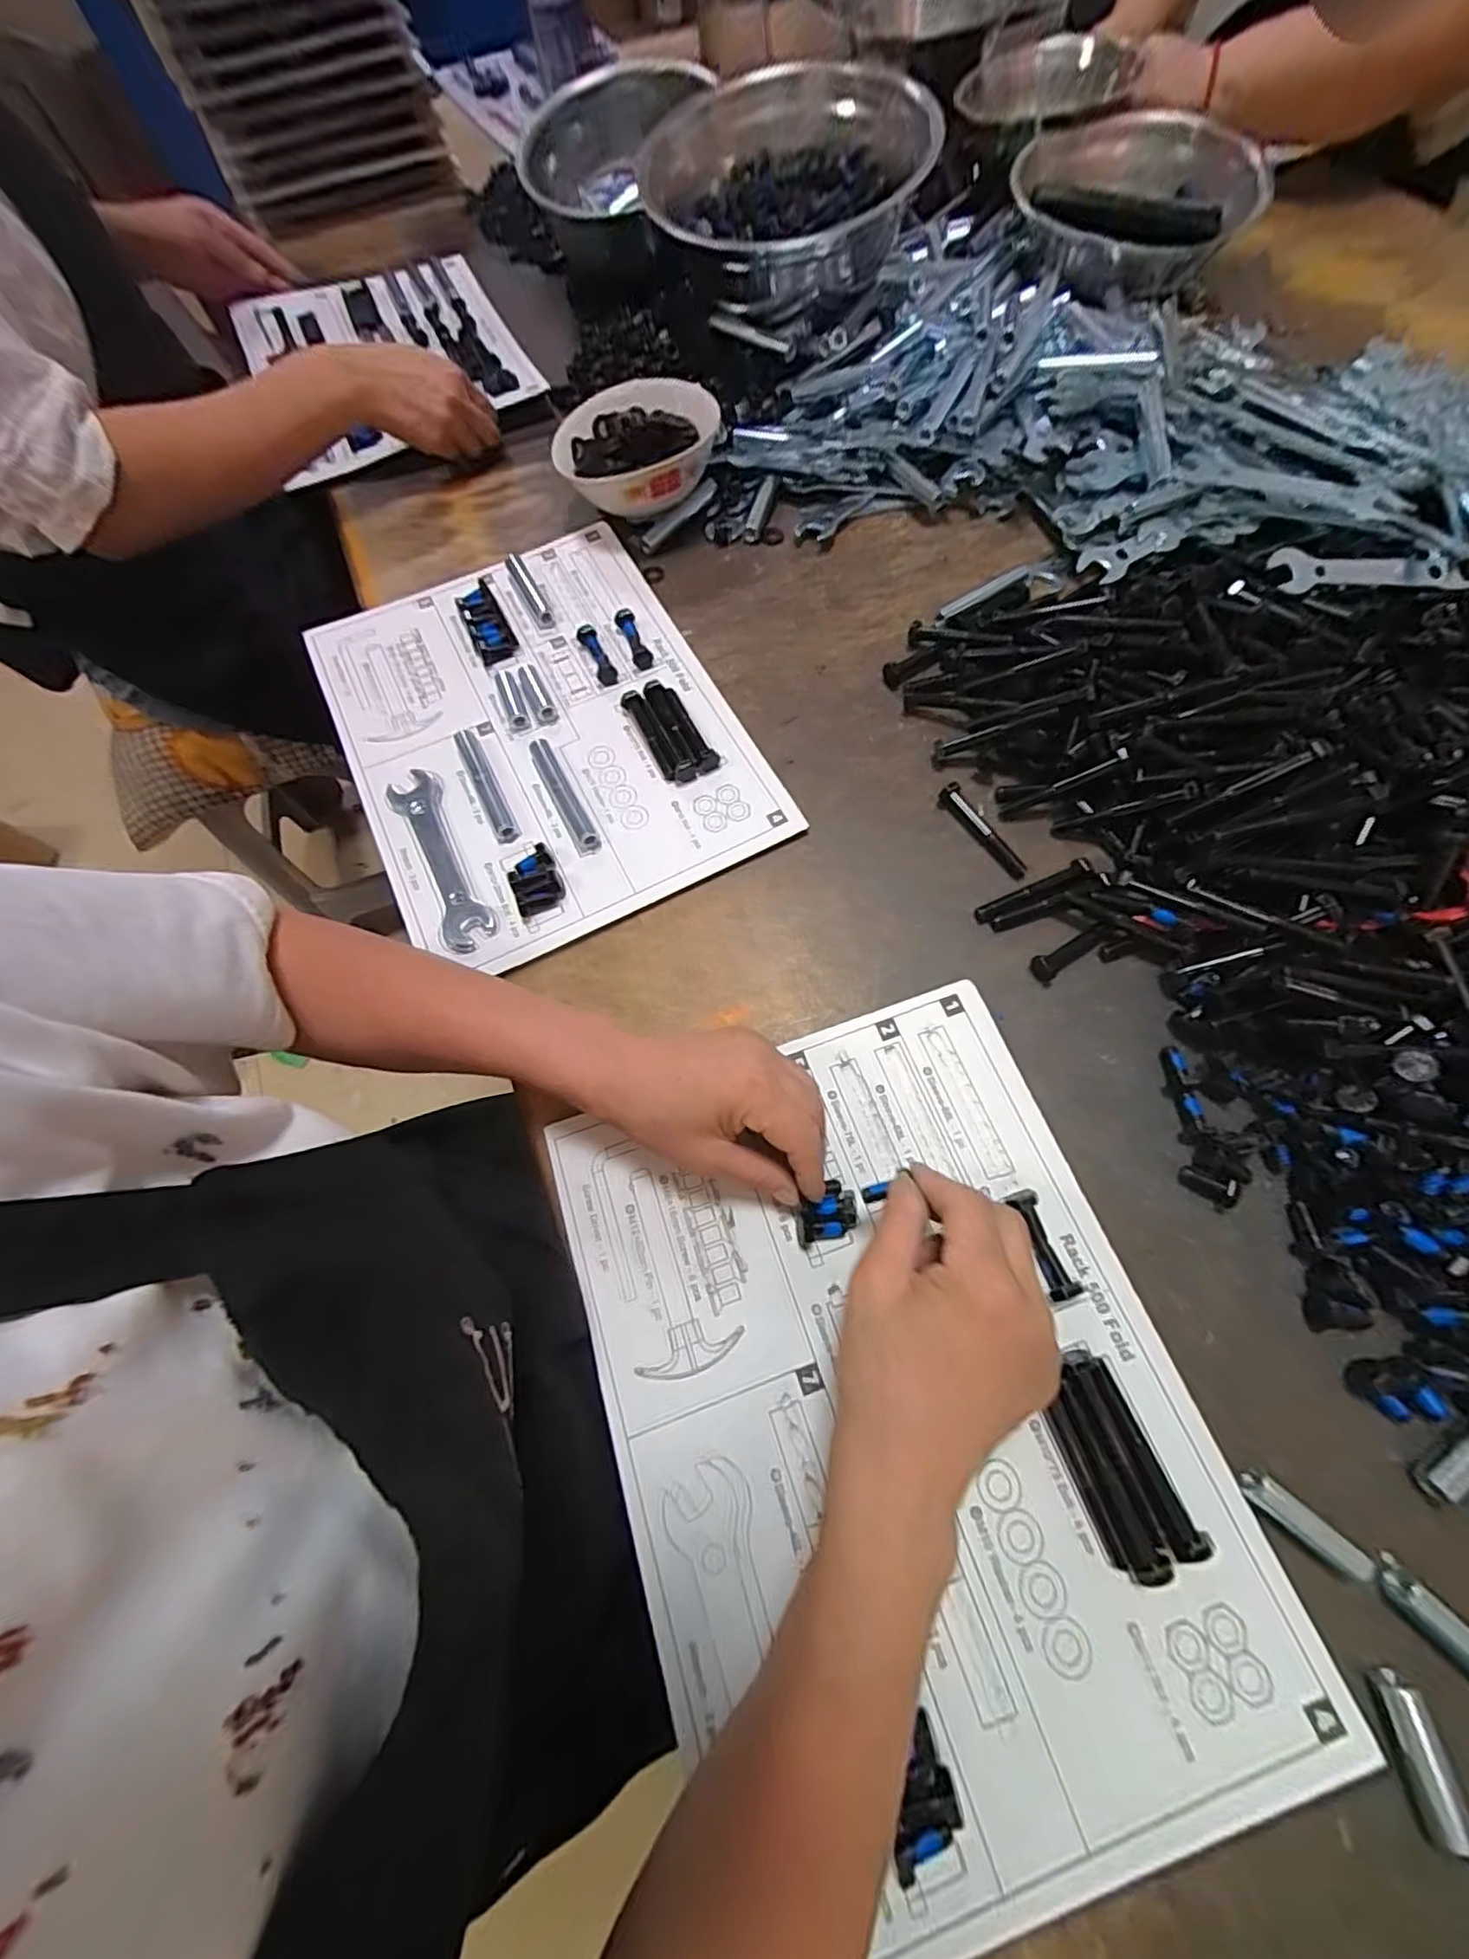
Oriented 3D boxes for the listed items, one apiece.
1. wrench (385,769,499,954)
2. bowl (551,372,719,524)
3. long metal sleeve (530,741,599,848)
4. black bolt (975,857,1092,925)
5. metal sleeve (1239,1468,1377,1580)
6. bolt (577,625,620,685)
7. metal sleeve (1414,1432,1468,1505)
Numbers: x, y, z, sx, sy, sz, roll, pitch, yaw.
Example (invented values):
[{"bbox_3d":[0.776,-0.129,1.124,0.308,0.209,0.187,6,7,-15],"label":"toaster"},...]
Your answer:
[{"bbox_3d":[-0.206,-0.087,0.437,0.038,0.009,0.153,-28,69,-9],"label":"wrench"},{"bbox_3d":[-0.083,-0.454,0.549,0.135,0.065,0.139,-1,67,2],"label":"bowl"},{"bbox_3d":[-0.123,-0.134,0.449,0.016,0.014,0.096,-27,69,-9],"label":"long metal sleeve"},{"bbox_3d":[0.197,-0.058,0.411,0.082,0.009,0.013,-24,69,-7],"label":"black bolt"},{"bbox_3d":[0.257,0.246,0.282,0.052,0.008,0.013,36,73,16],"label":"metal sleeve"},{"bbox_3d":[-0.108,-0.258,0.497,0.015,0.011,0.060,-25,69,-8],"label":"bolt"},{"bbox_3d":[0.337,0.219,0.286,0.048,0.017,0.012,-32,70,-10],"label":"metal sleeve"}]

